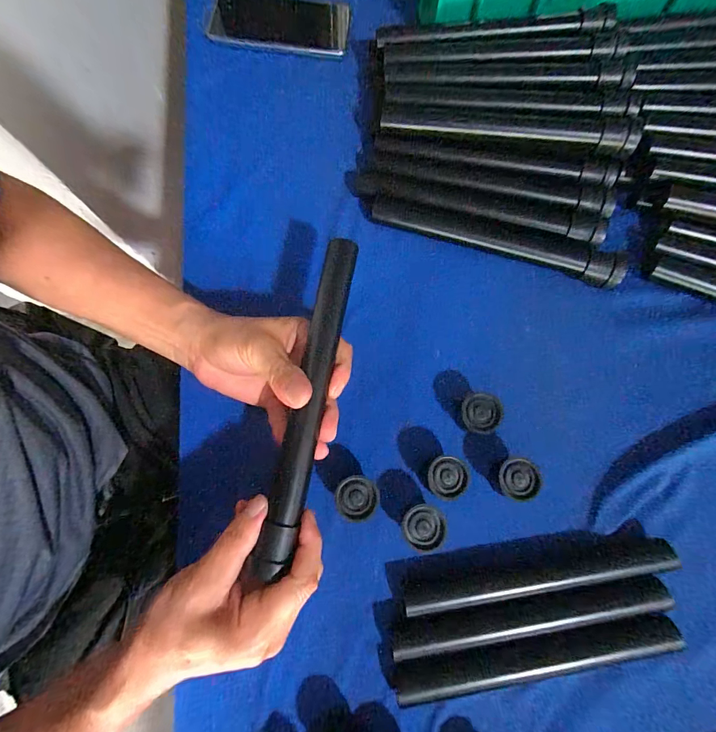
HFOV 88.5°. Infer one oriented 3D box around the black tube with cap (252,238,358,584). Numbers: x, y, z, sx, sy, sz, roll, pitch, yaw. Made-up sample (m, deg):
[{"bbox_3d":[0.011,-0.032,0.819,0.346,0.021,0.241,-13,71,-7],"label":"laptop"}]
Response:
[{"bbox_3d":[-0.036,0.020,0.274,0.025,0.031,0.242,11,78,2],"label":"black tube with cap"}]

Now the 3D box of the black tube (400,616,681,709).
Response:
[{"bbox_3d":[0.138,0.227,0.281,0.218,0.017,0.023,-7,76,-2],"label":"black tube"}]

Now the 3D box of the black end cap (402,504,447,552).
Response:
[{"bbox_3d":[0.053,0.131,0.302,0.033,0.034,0.034,0,76,-1],"label":"black end cap"}]

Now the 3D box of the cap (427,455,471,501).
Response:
[{"bbox_3d":[0.074,0.094,0.309,0.034,0.033,0.033,0,76,-1],"label":"cap"}]

